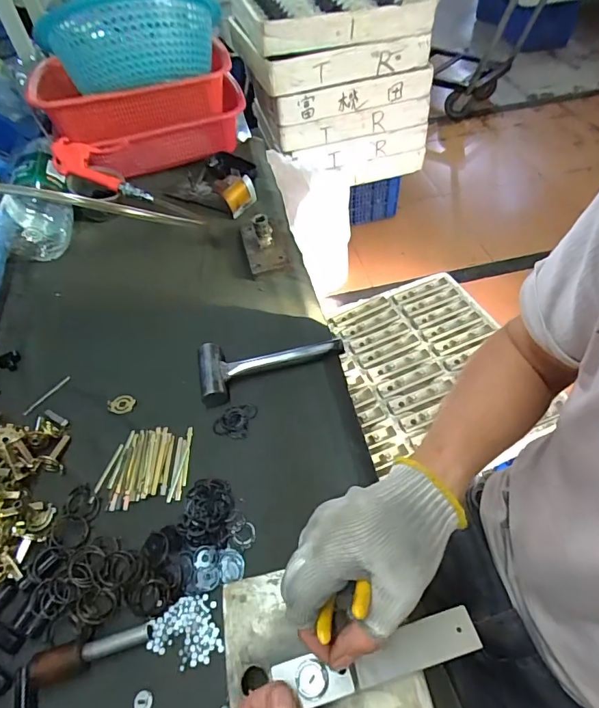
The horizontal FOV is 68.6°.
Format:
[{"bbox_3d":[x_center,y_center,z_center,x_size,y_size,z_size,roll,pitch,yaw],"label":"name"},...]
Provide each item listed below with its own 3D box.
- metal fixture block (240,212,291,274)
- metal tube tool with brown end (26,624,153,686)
[{"bbox_3d":[-0.057,-0.183,0.671,0.061,0.053,0.130,-14,51,-4],"label":"metal fixture block"},{"bbox_3d":[-0.174,0.251,0.366,0.096,0.017,0.025,-11,51,-4],"label":"metal tube tool with brown end"}]

